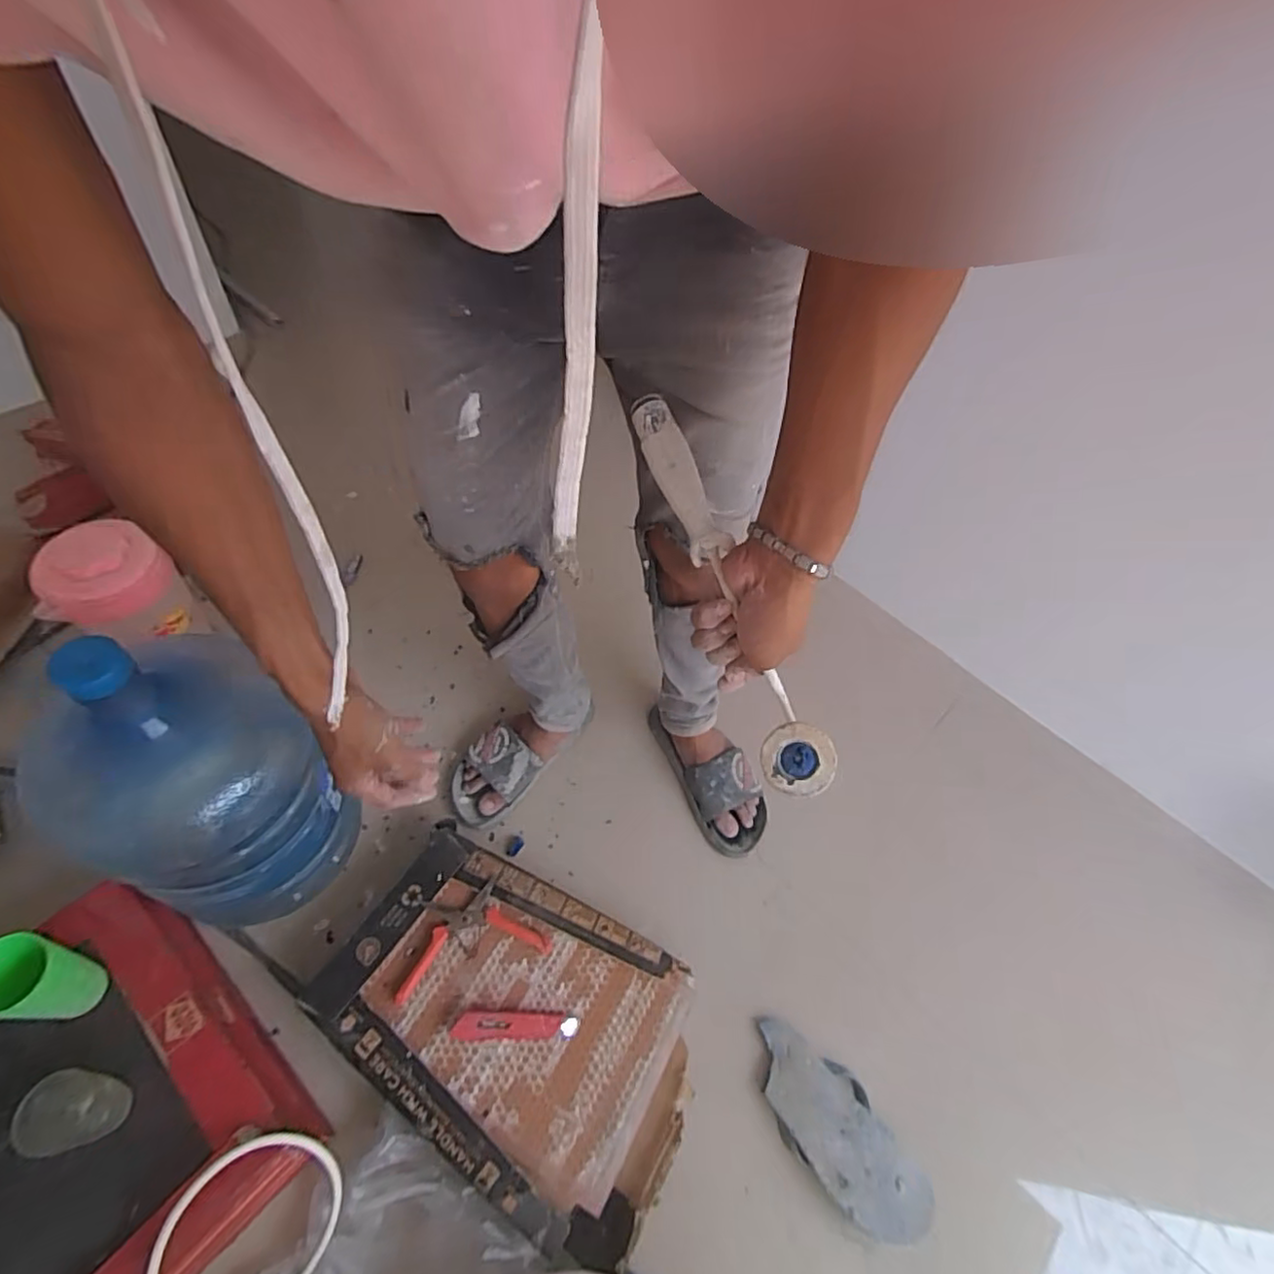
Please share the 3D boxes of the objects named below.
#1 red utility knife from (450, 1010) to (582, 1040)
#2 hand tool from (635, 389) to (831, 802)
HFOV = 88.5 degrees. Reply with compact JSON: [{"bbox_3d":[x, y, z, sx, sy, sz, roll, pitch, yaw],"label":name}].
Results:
[{"bbox_3d":[-0.146,0.467,0.787,0.144,0.013,0.029,6,48,-11],"label":"red utility knife"},{"bbox_3d":[0.048,-0.050,0.420,0.048,0.082,0.329,-9,42,-2],"label":"hand tool"}]

